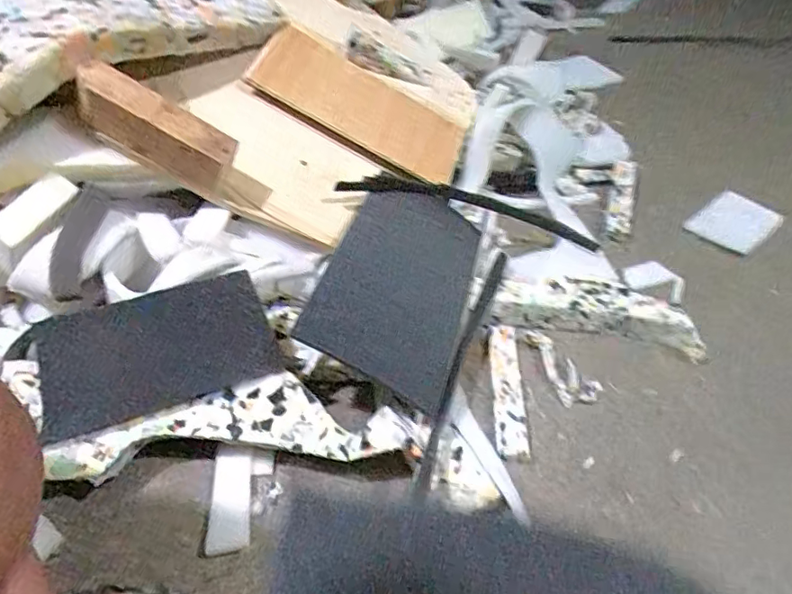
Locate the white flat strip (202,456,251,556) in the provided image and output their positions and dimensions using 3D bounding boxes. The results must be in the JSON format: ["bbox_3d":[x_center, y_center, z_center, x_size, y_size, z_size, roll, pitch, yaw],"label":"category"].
[{"bbox_3d":[-0.164,0.203,0.529,0.042,0.012,0.095,-4,48,-6],"label":"white flat strip"}]

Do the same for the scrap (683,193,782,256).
[{"bbox_3d":[0.535,-0.124,0.839,0.131,0.025,0.098,-31,56,-27],"label":"scrap"}]

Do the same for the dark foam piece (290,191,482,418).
[{"bbox_3d":[0.003,-0.018,0.661,0.177,0.024,0.261,21,68,2],"label":"dark foam piece"}]

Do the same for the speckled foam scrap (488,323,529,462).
[{"bbox_3d":[0.128,0.104,0.621,0.033,0.017,0.172,3,48,1],"label":"speckled foam scrap"}]

